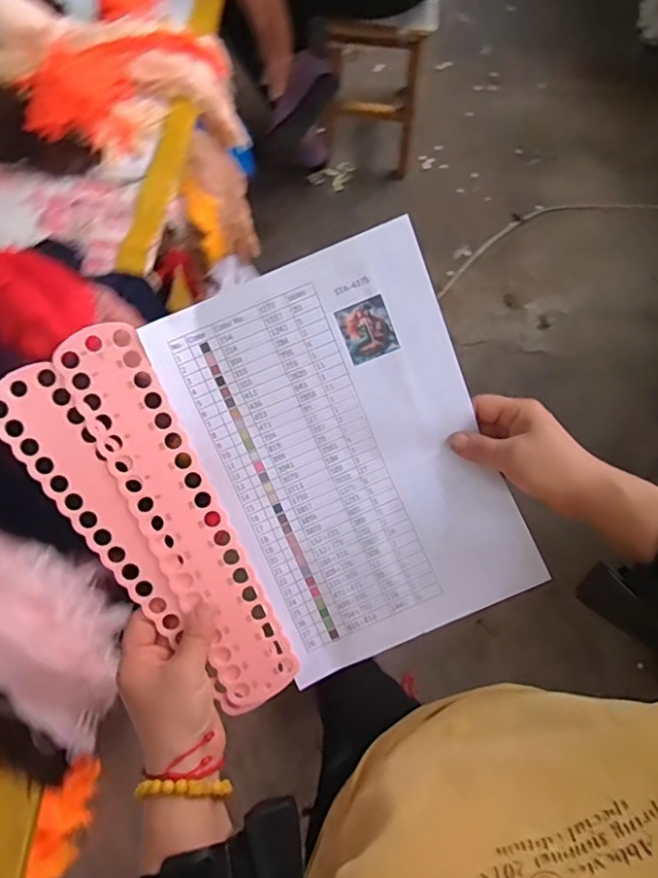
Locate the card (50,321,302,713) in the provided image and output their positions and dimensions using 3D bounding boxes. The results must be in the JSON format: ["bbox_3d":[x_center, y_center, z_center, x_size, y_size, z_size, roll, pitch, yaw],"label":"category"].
[{"bbox_3d":[-0.104,0.059,0.410,0.059,0.007,0.290,-25,98,-10],"label":"card"}]

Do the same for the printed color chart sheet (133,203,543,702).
[{"bbox_3d":[0.017,0.015,0.431,0.203,0.027,0.290,-23,98,0],"label":"printed color chart sheet"}]

